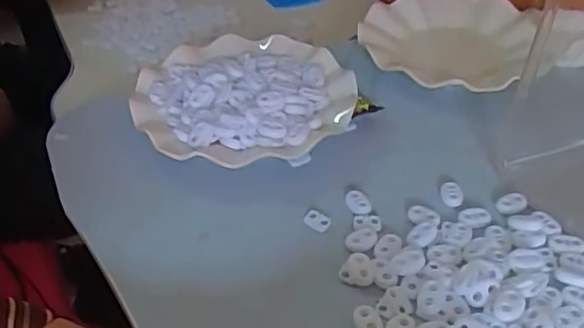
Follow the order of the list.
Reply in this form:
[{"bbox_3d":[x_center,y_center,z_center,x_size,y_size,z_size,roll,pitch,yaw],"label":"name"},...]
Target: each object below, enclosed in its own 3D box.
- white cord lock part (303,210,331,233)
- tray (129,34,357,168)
[{"bbox_3d":[0.017,0.039,0.405,0.018,0.006,0.012,22,44,31],"label":"white cord lock part"},{"bbox_3d":[-0.042,-0.056,0.489,0.178,0.024,0.170,-4,37,-1],"label":"tray"}]

